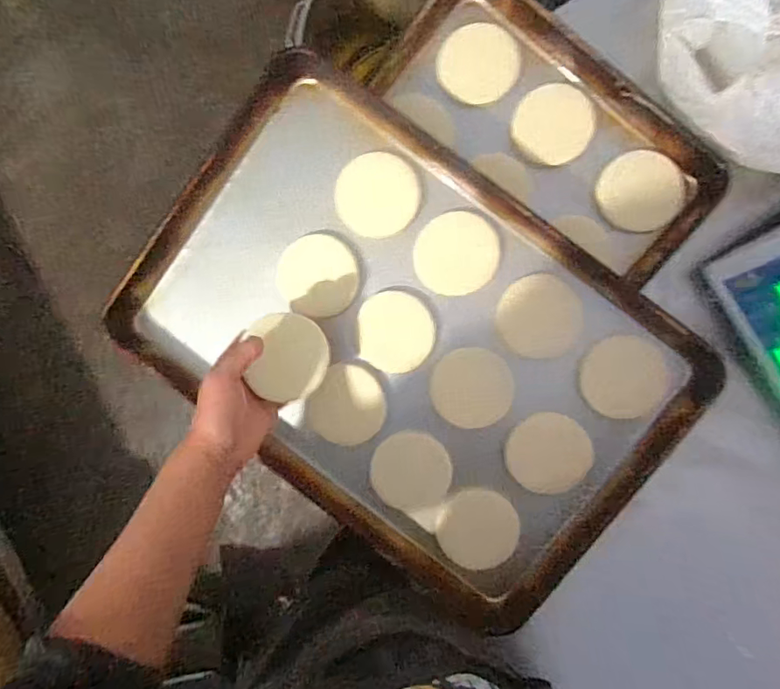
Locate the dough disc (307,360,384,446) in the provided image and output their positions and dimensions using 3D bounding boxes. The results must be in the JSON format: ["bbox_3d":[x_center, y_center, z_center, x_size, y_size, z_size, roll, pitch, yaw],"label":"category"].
[{"bbox_3d":[-0.048,0.073,0.605,0.084,0.011,0.095,37,99,4],"label":"dough disc"}]

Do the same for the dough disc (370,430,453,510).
[{"bbox_3d":[0.026,0.152,0.607,0.091,0.013,0.092,-5,94,8],"label":"dough disc"}]

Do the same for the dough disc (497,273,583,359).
[{"bbox_3d":[0.171,-0.032,0.582,0.092,0.008,0.093,1,95,8],"label":"dough disc"}]

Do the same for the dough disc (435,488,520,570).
[{"bbox_3d":[0.104,0.219,0.602,0.093,0.011,0.089,-6,94,8],"label":"dough disc"}]

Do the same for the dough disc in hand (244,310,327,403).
[{"bbox_3d":[-0.105,0.014,0.538,0.082,0.010,0.090,-1,93,-24],"label":"dough disc in hand"}]

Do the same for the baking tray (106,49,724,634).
[{"bbox_3d":[0.024,0.005,0.596,0.578,0.038,0.422,37,99,3],"label":"baking tray"}]

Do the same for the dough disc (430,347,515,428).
[{"bbox_3d":[0.097,0.051,0.598,0.093,0.005,0.091,1,95,8],"label":"dough disc"}]

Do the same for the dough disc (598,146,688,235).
[{"bbox_3d":[0.301,-0.183,0.606,0.098,0.010,0.092,1,95,8],"label":"dough disc"}]

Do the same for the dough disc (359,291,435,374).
[{"bbox_3d":[0.007,-0.014,0.600,0.084,0.013,0.093,-4,94,8],"label":"dough disc"}]

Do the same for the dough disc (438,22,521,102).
[{"bbox_3d":[0.108,-0.344,0.621,0.096,0.004,0.090,-3,94,8],"label":"dough disc"}]

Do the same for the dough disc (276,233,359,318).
[{"bbox_3d":[-0.086,-0.082,0.605,0.091,0.015,0.095,1,95,8],"label":"dough disc"}]

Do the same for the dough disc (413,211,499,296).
[{"bbox_3d":[0.076,-0.104,0.584,0.093,0.007,0.091,-4,94,8],"label":"dough disc"}]

